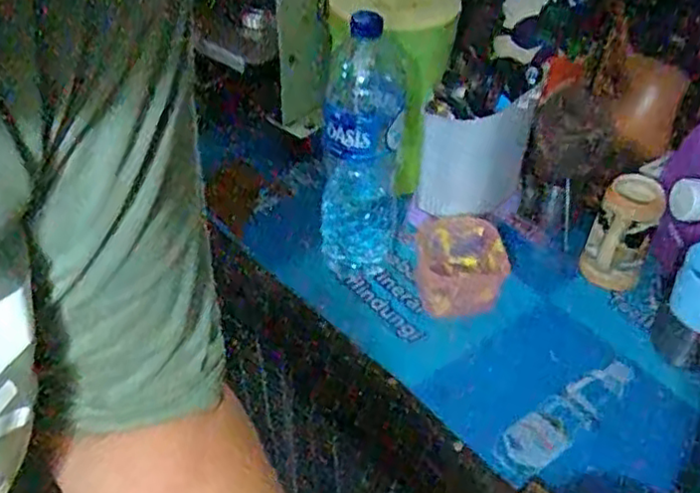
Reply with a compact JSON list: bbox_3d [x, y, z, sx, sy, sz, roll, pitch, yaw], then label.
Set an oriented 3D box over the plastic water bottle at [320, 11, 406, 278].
[{"bbox_3d":[0.011,-0.098,0.762,0.085,0.277,0.088,6,45,5],"label":"plastic water bottle"}]

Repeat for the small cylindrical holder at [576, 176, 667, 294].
[{"bbox_3d":[0.311,-0.007,0.809,0.066,0.123,0.061,19,47,17],"label":"small cylindrical holder"}]

